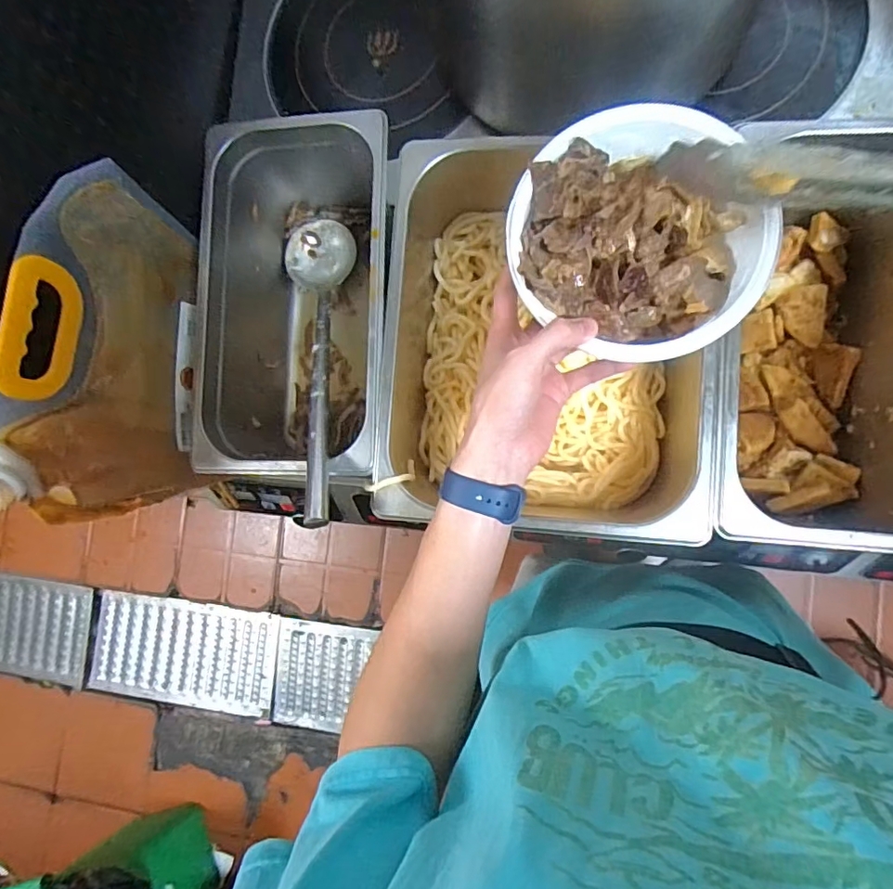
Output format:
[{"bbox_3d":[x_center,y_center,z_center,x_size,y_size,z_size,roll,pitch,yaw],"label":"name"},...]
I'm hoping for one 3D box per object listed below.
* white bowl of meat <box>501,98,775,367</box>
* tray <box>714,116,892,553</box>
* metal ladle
[{"bbox_3d":[0.131,-0.143,0.372,0.167,0.048,0.162,-1,87,9],"label":"white bowl of meat"},{"bbox_3d":[0.306,-0.079,0.477,0.178,0.157,0.318,-1,87,9],"label":"tray"},{"bbox_3d":[-0.123,-0.091,0.527,0.078,0.050,0.375,-15,53,8],"label":"metal ladle"}]

